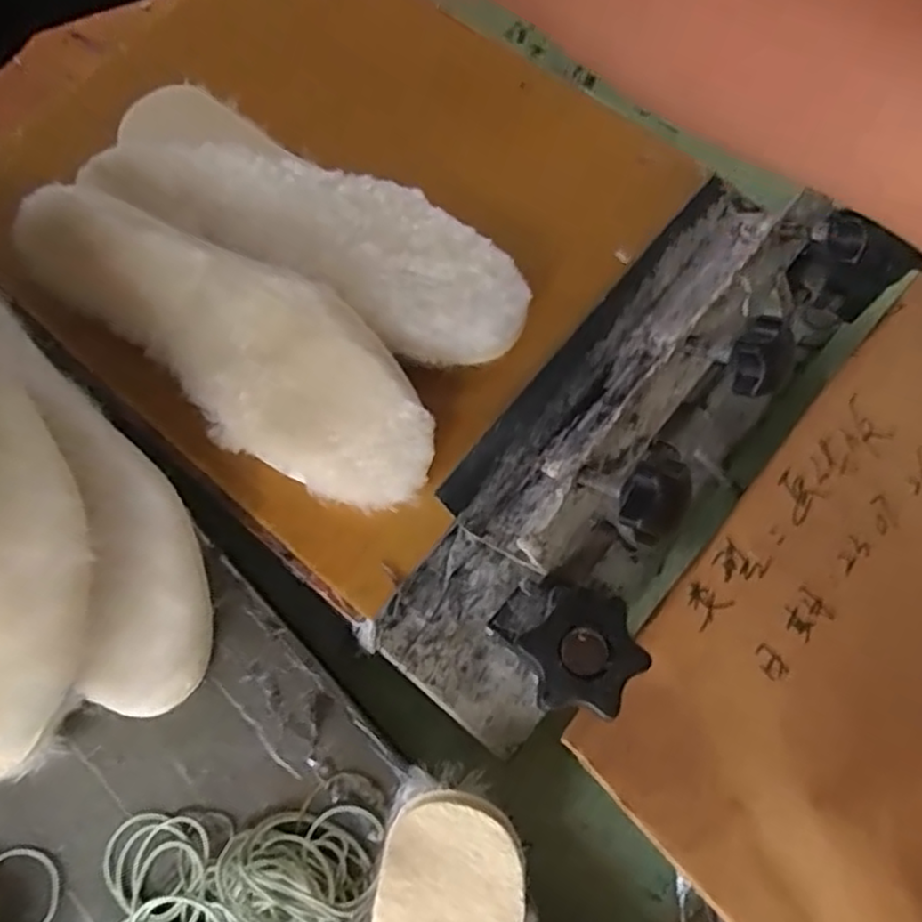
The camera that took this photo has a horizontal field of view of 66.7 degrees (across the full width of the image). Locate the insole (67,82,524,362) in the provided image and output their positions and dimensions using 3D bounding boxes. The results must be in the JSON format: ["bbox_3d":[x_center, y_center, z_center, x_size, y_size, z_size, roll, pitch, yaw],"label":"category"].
[{"bbox_3d":[-0.089,-0.140,0.405,0.275,0.021,0.087,31,75,8],"label":"insole"}]

